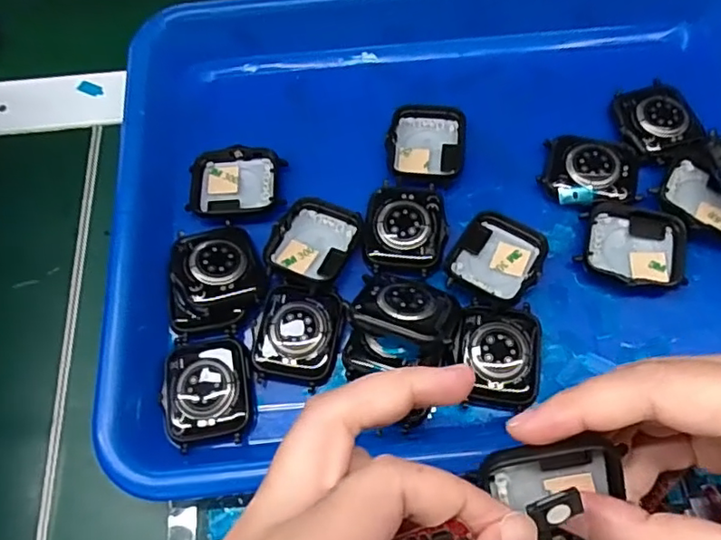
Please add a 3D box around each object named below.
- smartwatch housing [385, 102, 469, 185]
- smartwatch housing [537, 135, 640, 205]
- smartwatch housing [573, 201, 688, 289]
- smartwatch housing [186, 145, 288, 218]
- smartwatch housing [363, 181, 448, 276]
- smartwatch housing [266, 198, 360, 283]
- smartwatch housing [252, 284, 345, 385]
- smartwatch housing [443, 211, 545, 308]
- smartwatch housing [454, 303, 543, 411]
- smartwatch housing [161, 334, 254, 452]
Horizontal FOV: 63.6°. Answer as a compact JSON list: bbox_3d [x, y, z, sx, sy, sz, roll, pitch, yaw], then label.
[{"bbox_3d":[0.034,-0.063,0.290,0.039,0.008,0.044,1,65,3],"label":"smartwatch housing"},{"bbox_3d":[0.111,-0.048,0.279,0.044,0.008,0.037,8,65,6],"label":"smartwatch housing"},{"bbox_3d":[0.124,-0.012,0.267,0.045,0.009,0.037,6,65,5],"label":"smartwatch housing"},{"bbox_3d":[-0.060,-0.043,0.285,0.044,0.008,0.037,-1,65,2],"label":"smartwatch housing"},{"bbox_3d":[0.021,-0.021,0.270,0.037,0.006,0.045,4,65,5],"label":"smartwatch housing"},{"bbox_3d":[-0.021,-0.013,0.270,0.036,0.010,0.043,20,67,12],"label":"smartwatch housing"},{"bbox_3d":[-0.027,0.027,0.251,0.035,0.007,0.040,10,66,7],"label":"smartwatch housing"},{"bbox_3d":[0.062,-0.006,0.265,0.038,0.010,0.044,30,70,15],"label":"smartwatch housing"},{"bbox_3d":[0.059,0.035,0.247,0.036,0.010,0.045,6,65,5],"label":"smartwatch housing"},{"bbox_3d":[-0.065,0.050,0.245,0.035,0.009,0.043,-9,65,-1],"label":"smartwatch housing"}]

